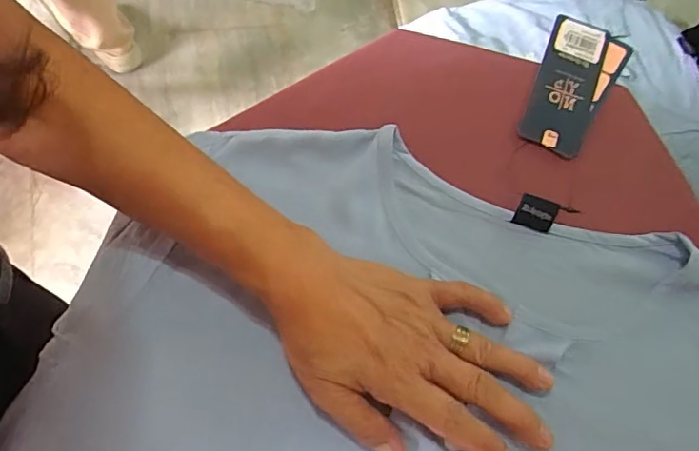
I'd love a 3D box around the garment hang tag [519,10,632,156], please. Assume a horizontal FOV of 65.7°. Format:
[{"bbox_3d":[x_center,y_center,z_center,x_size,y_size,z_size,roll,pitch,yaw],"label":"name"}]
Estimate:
[{"bbox_3d":[0.168,-0.104,0.406,0.058,0.007,0.115,25,71,7],"label":"garment hang tag"}]

